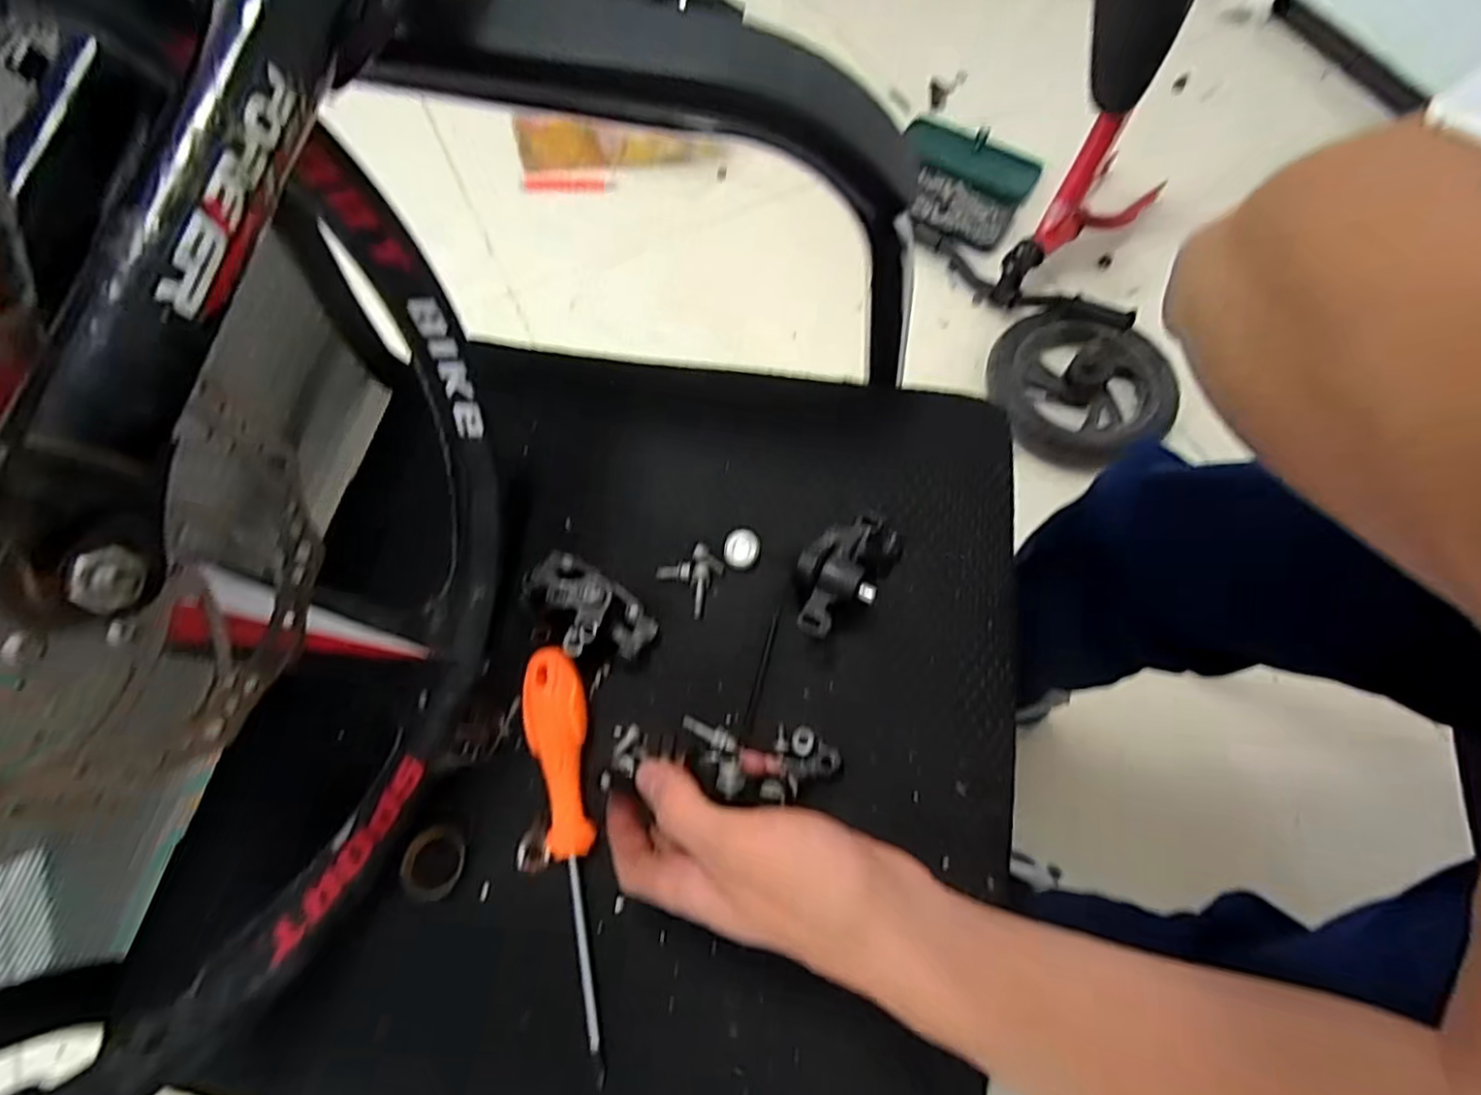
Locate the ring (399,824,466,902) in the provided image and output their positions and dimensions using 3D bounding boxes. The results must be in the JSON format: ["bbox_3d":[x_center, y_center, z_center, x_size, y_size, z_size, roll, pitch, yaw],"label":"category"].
[{"bbox_3d":[-0.160,0.164,0.343,0.030,0.006,0.035,4,68,2],"label":"ring"}]

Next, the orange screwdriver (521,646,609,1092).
[{"bbox_3d":[-0.091,0.150,0.339,0.031,0.024,0.197,-8,69,-3],"label":"orange screwdriver"}]

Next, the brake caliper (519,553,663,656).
[{"bbox_3d":[-0.091,0.033,0.385,0.047,0.032,0.083,-42,74,-15],"label":"brake caliper"}]

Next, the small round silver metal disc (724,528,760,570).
[{"bbox_3d":[0.001,0.001,0.408,0.021,0.009,0.023,0,68,0],"label":"small round silver metal disc"}]

